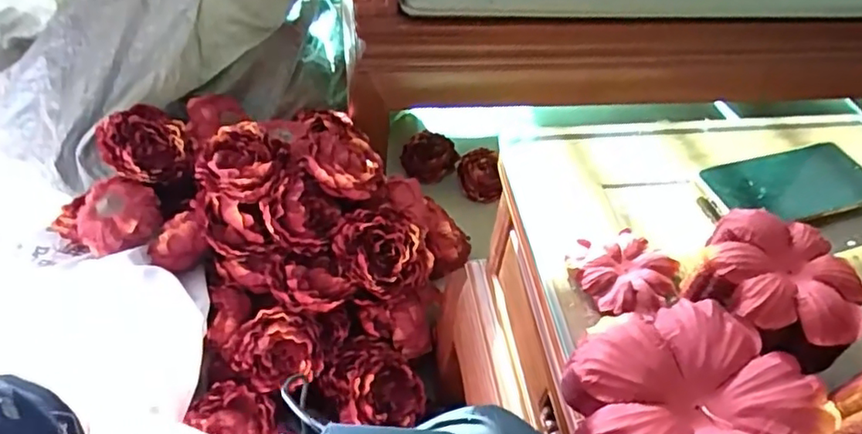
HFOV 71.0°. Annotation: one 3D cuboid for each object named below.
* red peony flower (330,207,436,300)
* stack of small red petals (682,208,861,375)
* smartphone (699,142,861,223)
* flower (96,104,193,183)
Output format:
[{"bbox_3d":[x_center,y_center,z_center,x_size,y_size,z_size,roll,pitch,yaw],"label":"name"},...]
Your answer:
[{"bbox_3d":[-0.063,0.045,0.808,0.110,0.070,0.125,-29,93,0],"label":"red peony flower"},{"bbox_3d":[0.234,0.049,0.414,0.089,0.055,0.110,-24,55,-23],"label":"stack of small red petals"},{"bbox_3d":[0.312,-0.027,0.519,0.147,0.012,0.072,-13,51,-16],"label":"smartphone"},{"bbox_3d":[-0.404,-0.103,0.865,0.118,0.079,0.081,-28,56,-26],"label":"flower"}]

